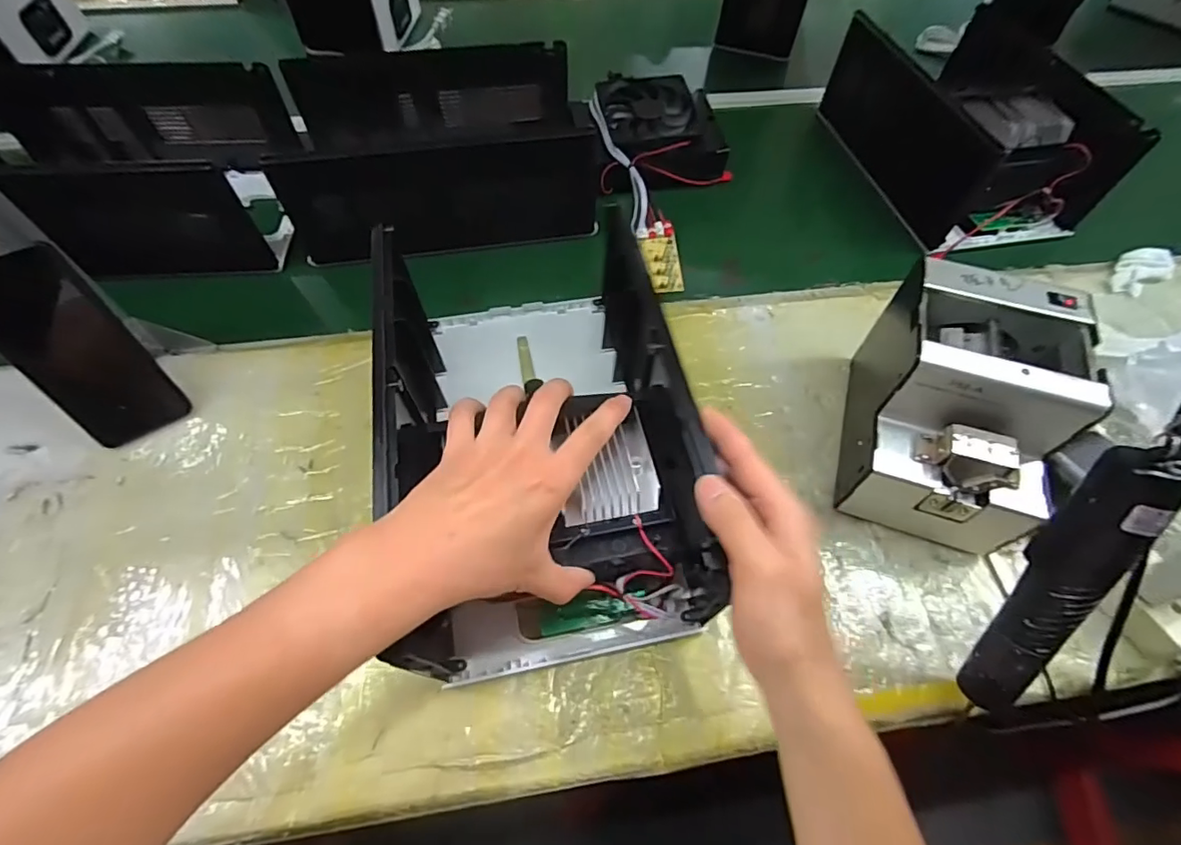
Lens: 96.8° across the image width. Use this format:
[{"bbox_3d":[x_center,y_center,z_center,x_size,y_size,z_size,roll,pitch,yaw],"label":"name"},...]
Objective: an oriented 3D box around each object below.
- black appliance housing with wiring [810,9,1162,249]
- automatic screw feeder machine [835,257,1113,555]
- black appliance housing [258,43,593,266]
[{"bbox_3d":[0.493,-0.399,0.683,0.213,0.109,0.329,-11,61,-8],"label":"black appliance housing with wiring"},{"bbox_3d":[0.301,-0.012,0.433,0.125,0.141,0.171,17,61,8],"label":"automatic screw feeder machine"},{"bbox_3d":[-0.174,-0.321,0.628,0.337,0.109,0.228,-7,60,-6],"label":"black appliance housing"}]

